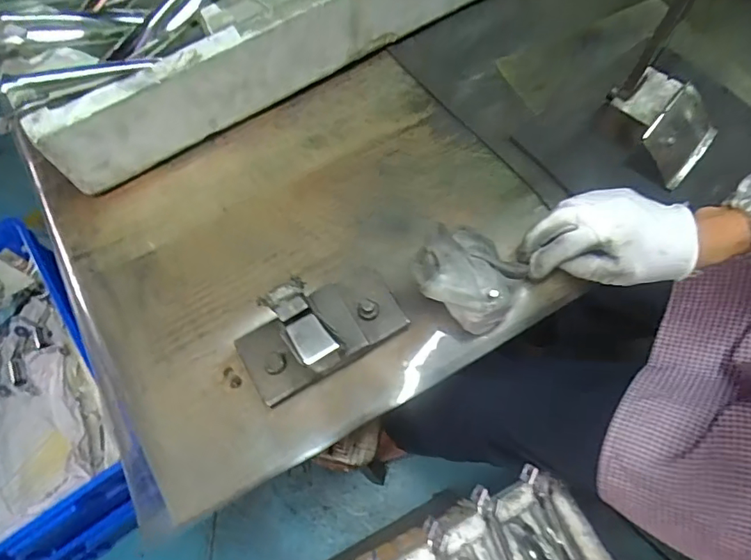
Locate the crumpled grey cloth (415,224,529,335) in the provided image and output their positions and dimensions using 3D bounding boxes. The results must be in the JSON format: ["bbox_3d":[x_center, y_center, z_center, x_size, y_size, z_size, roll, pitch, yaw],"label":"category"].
[{"bbox_3d":[0.076,-0.005,0.406,0.080,0.043,0.074,31,74,13],"label":"crumpled grey cloth"}]

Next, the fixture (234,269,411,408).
[{"bbox_3d":[-0.042,0.038,0.393,0.132,0.076,0.065,-31,70,-10],"label":"fixture"}]

